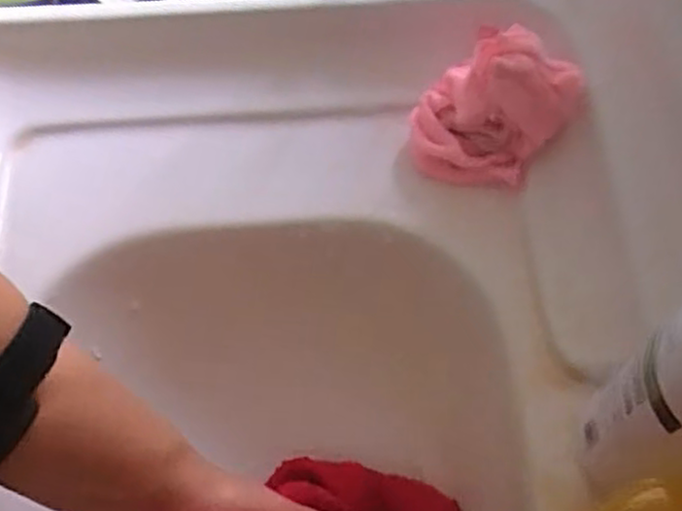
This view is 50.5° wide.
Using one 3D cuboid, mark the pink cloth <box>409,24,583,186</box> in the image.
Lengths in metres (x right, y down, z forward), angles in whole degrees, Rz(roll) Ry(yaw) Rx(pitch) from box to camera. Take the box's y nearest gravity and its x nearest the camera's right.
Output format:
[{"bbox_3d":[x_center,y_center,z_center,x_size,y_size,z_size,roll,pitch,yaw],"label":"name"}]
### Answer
[{"bbox_3d":[0.090,-0.085,0.436,0.074,0.098,0.034,43,26,-1],"label":"pink cloth"}]

